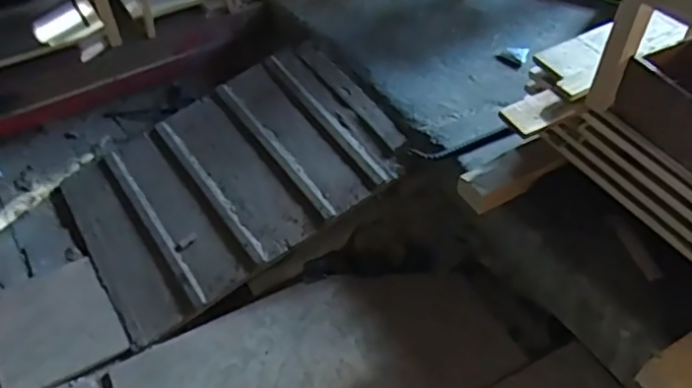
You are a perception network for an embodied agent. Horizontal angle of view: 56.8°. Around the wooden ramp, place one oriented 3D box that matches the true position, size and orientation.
[{"bbox_3d":[-0.312,-0.057,1.802,0.855,0.255,0.679,-24,49,-24],"label":"wooden ramp"}]

